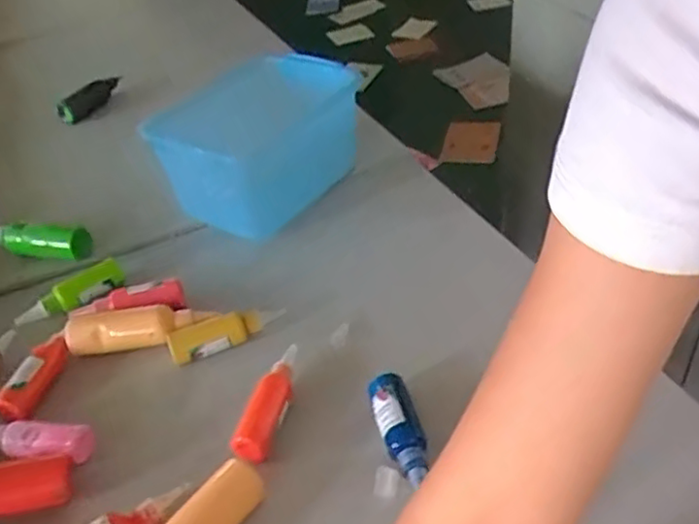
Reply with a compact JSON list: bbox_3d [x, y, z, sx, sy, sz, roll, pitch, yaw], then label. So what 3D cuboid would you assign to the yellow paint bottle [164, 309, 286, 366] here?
[{"bbox_3d":[-0.118,0.065,0.635,0.112,0.026,0.030,-25,44,-22],"label":"yellow paint bottle"}]

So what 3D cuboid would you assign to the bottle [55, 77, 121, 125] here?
[{"bbox_3d":[-0.401,-0.245,1.006,0.046,0.040,0.120,17,45,24],"label":"bottle"}]

